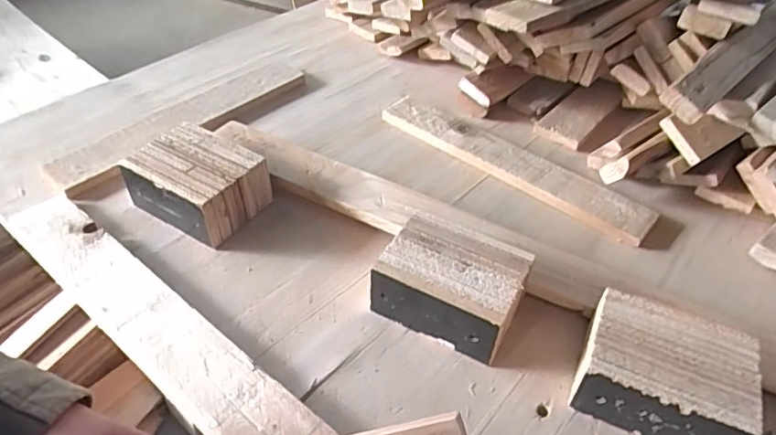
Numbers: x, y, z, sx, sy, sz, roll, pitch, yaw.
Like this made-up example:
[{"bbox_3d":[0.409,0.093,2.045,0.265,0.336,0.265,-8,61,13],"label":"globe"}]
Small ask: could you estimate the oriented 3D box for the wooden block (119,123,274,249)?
[{"bbox_3d":[-0.201,-0.035,0.597,0.121,0.064,0.100,28,47,25],"label":"wooden block"}]

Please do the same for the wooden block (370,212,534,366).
[{"bbox_3d":[0.057,0.061,0.508,0.120,0.062,0.094,22,44,19],"label":"wooden block"}]

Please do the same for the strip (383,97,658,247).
[{"bbox_3d":[0.145,-0.068,0.690,0.349,0.017,0.066,33,49,29],"label":"strip"}]

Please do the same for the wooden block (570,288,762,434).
[{"bbox_3d":[0.215,0.125,0.444,0.122,0.060,0.088,20,44,18],"label":"wooden block"}]

